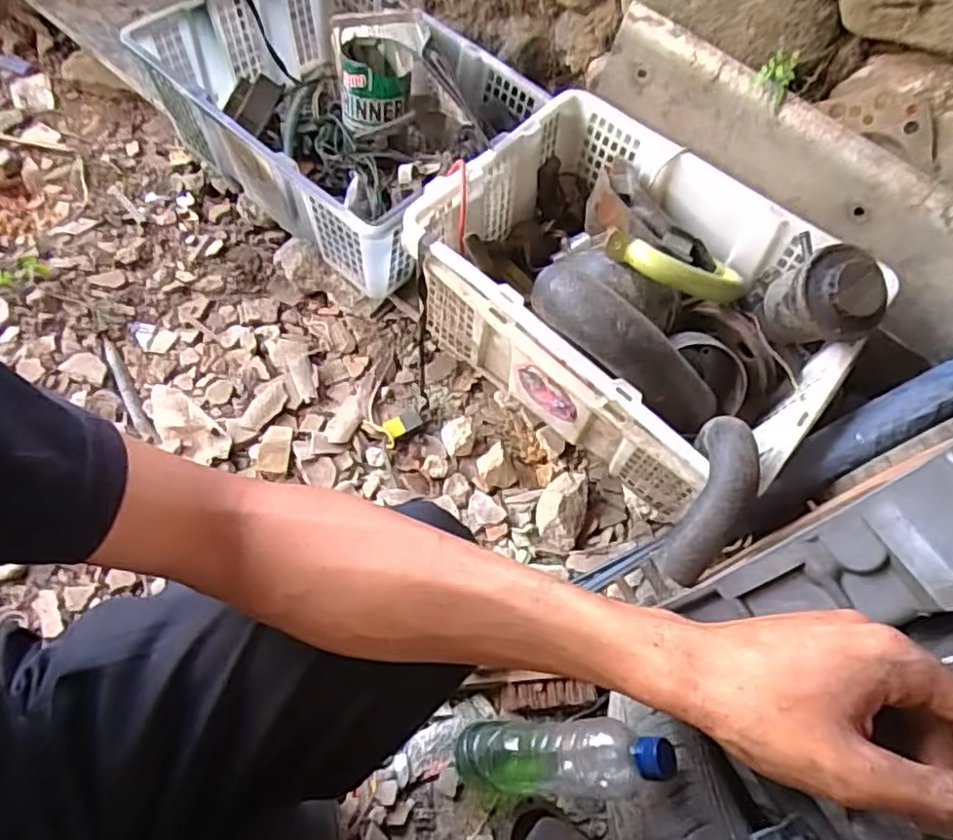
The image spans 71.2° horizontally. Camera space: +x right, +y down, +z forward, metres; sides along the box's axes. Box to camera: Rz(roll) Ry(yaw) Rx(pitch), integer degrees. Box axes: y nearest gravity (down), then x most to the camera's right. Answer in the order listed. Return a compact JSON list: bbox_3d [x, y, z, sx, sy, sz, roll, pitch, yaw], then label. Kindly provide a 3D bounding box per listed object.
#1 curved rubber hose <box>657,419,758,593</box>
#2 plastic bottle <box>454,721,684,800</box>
[{"bbox_3d":[0.217,0.072,0.607,0.050,0.075,0.159,20,84,8],"label":"curved rubber hose"},{"bbox_3d":[0.076,0.305,0.600,0.221,0.065,0.058,-22,47,35],"label":"plastic bottle"}]

